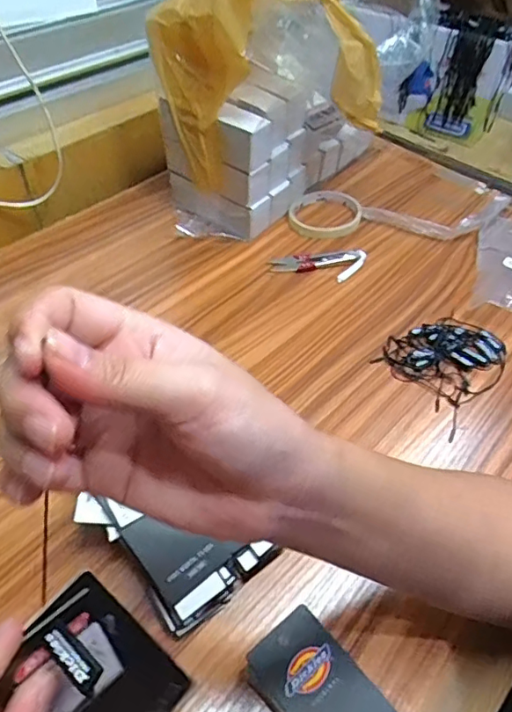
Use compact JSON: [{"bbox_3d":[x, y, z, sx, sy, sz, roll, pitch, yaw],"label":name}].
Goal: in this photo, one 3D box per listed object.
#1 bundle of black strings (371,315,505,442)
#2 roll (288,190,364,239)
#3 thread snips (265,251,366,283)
[{"bbox_3d":[0.181,0.002,0.515,0.113,0.013,0.097,-33,58,-27],"label":"bundle of black strings"},{"bbox_3d":[0.084,-0.171,0.649,0.080,0.014,0.087,1,49,-2],"label":"roll"},{"bbox_3d":[0.069,-0.100,0.594,0.104,0.008,0.043,-1,49,-3],"label":"thread snips"}]

